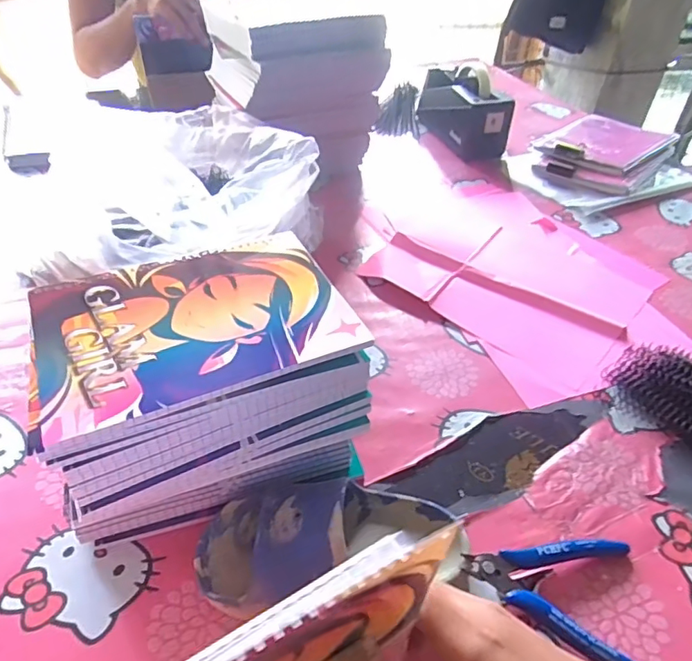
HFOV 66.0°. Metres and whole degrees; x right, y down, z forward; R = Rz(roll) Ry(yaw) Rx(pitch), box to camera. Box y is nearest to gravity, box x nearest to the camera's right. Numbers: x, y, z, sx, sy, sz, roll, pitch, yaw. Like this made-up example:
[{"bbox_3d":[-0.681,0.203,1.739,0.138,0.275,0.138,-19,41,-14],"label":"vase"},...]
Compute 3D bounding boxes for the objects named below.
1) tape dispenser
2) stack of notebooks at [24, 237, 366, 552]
[{"bbox_3d":[0.195,-0.379,0.907,0.084,0.114,0.202,-9,44,-12],"label":"tape dispenser"},{"bbox_3d":[-0.102,0.042,0.399,0.203,0.133,0.154,-16,45,-18],"label":"stack of notebooks"}]

